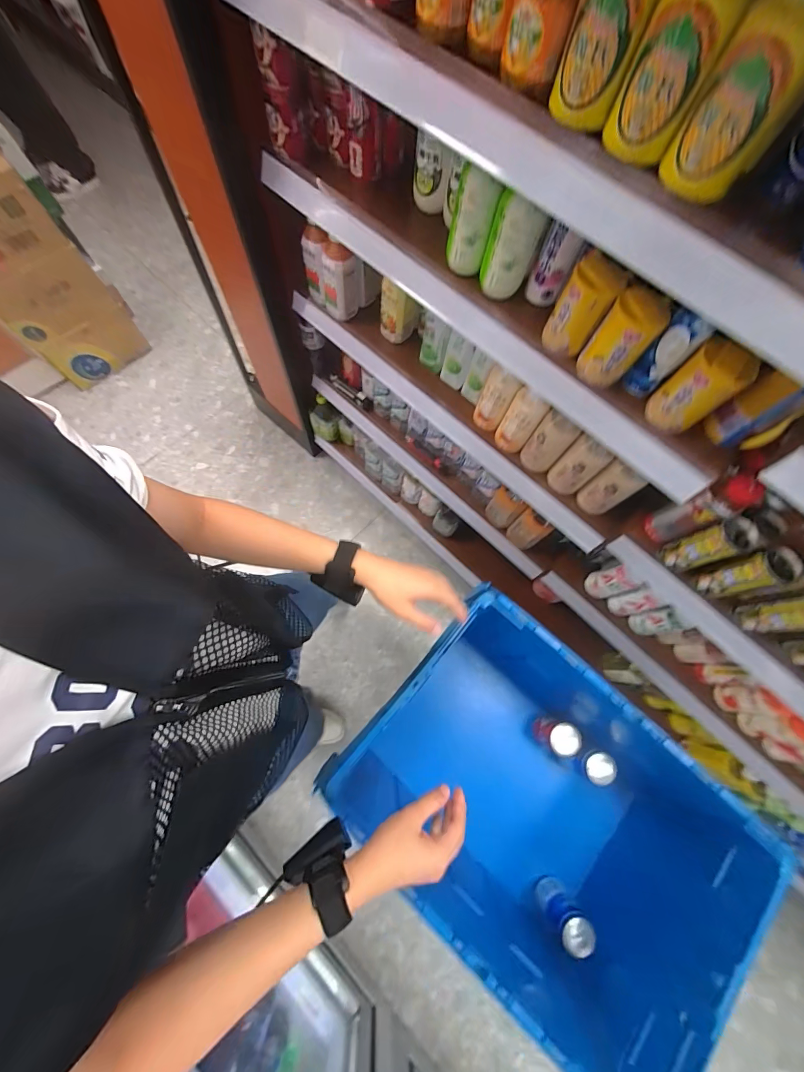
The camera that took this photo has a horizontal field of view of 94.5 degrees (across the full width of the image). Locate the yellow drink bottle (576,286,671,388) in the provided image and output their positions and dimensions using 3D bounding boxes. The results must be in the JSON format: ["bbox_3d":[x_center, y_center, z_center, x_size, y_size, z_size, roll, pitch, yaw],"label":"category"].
[{"bbox_3d":[0.283,-0.252,0.480,0.065,0.101,0.054,34,74,10],"label":"yellow drink bottle"}]

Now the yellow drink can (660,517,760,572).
[{"bbox_3d":[0.484,0.018,0.592,0.060,0.122,0.052,-13,72,-5],"label":"yellow drink can"}]

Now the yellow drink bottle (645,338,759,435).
[{"bbox_3d":[0.363,-0.179,0.457,0.045,0.114,0.065,-38,76,-13],"label":"yellow drink bottle"}]

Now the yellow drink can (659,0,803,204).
[{"bbox_3d":[0.272,-0.340,0.293,0.070,0.105,0.074,34,74,10],"label":"yellow drink can"}]

